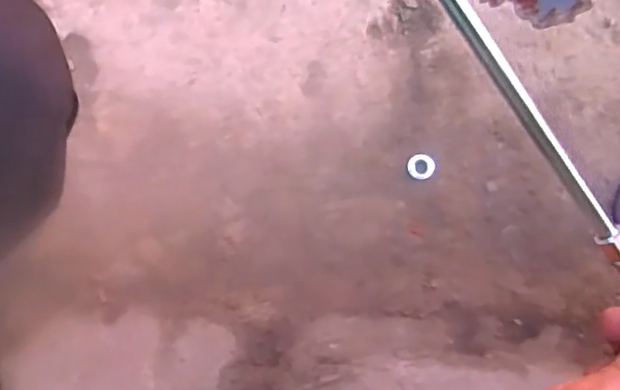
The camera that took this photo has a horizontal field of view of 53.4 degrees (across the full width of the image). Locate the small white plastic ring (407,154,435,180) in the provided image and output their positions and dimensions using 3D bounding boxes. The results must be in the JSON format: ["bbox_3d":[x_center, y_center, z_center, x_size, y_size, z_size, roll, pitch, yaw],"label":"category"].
[{"bbox_3d":[0.120,-0.031,0.669,0.030,0.006,0.028,0,84,4],"label":"small white plastic ring"}]

